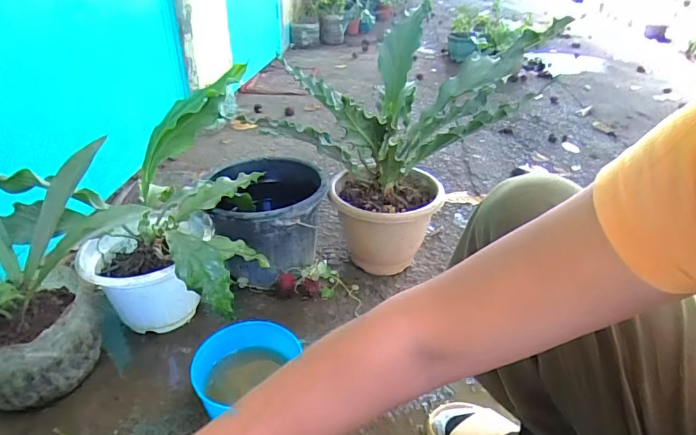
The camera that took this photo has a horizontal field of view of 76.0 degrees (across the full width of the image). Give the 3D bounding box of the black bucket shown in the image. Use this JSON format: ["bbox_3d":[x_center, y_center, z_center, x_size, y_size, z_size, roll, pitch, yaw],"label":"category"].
[{"bbox_3d":[-0.168,0.016,1.000,0.231,0.212,0.251,1,32,-1],"label":"black bucket"}]

